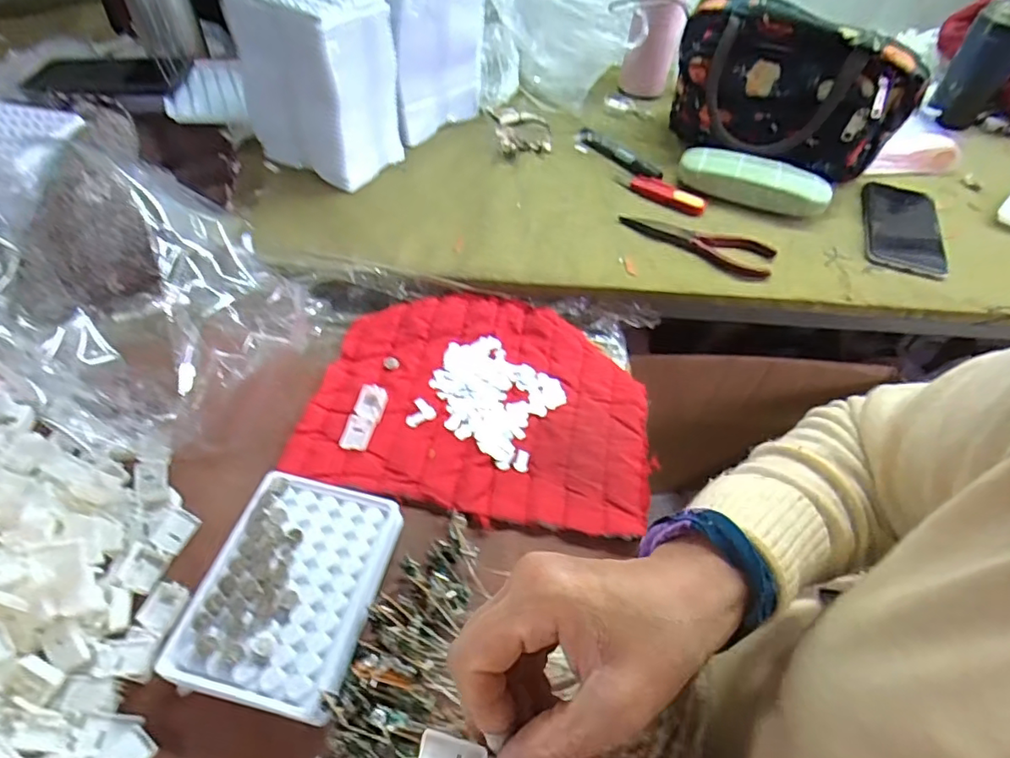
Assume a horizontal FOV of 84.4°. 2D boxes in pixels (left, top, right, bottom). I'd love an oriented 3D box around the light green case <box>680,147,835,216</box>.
[{"bbox_3d":[0.270,-0.218,0.610,0.154,0.032,0.061,20,51,11],"label":"light green case"}]

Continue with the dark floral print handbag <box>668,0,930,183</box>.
[{"bbox_3d":[0.300,-0.310,0.612,0.248,0.148,0.088,30,54,19],"label":"dark floral print handbag"}]

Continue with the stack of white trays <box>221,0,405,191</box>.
[{"bbox_3d":[-0.192,-0.311,0.572,0.139,0.156,0.104,23,52,14],"label":"stack of white trays"}]

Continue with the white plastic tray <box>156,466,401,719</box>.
[{"bbox_3d":[-0.132,0.128,0.348,0.100,0.023,0.131,13,50,5],"label":"white plastic tray"}]

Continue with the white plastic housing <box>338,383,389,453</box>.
[{"bbox_3d":[-0.111,0.030,0.439,0.023,0.009,0.057,11,50,4],"label":"white plastic housing"}]

